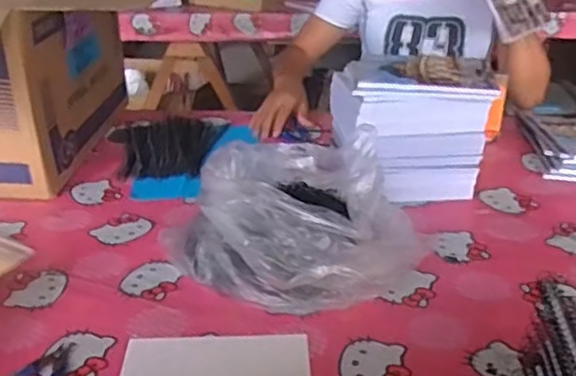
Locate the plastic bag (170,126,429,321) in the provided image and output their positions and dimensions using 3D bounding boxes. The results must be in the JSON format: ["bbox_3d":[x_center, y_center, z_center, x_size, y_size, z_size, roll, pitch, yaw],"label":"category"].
[{"bbox_3d":[0.028,0.029,0.861,0.281,0.146,0.277,20,33,34],"label":"plastic bag"}]

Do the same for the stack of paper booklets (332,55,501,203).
[{"bbox_3d":[0.179,-0.084,1.035,0.207,0.185,0.152,0,27,1],"label":"stack of paper booklets"}]

